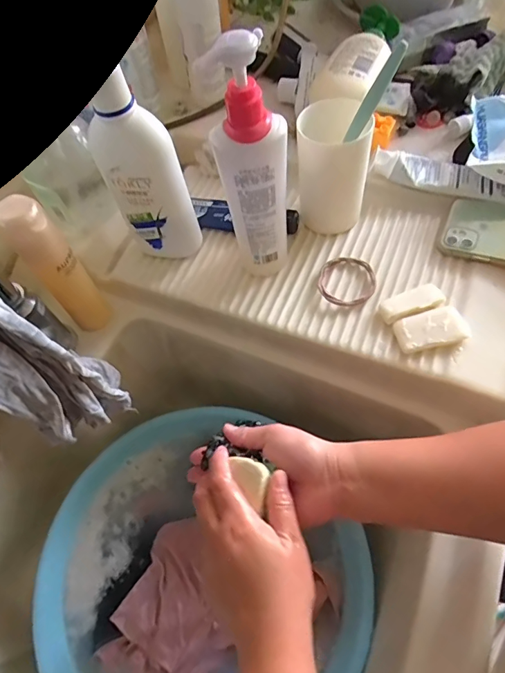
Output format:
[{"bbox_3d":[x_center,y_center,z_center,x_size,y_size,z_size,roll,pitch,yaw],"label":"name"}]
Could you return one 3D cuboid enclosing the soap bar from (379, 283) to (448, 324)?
[{"bbox_3d":[0.152,-0.033,0.412,0.062,0.010,0.027,-19,63,-7],"label":"soap bar"}]

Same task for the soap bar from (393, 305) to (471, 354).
[{"bbox_3d":[0.163,-0.007,0.395,0.059,0.009,0.037,-17,63,-5],"label":"soap bar"}]

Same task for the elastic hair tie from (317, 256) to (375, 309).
[{"bbox_3d":[0.095,-0.057,0.435,0.057,0.009,0.061,-1,62,3],"label":"elastic hair tie"}]

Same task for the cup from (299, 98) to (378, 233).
[{"bbox_3d":[0.080,-0.172,0.432,0.068,0.118,0.069,6,63,6],"label":"cup"}]

